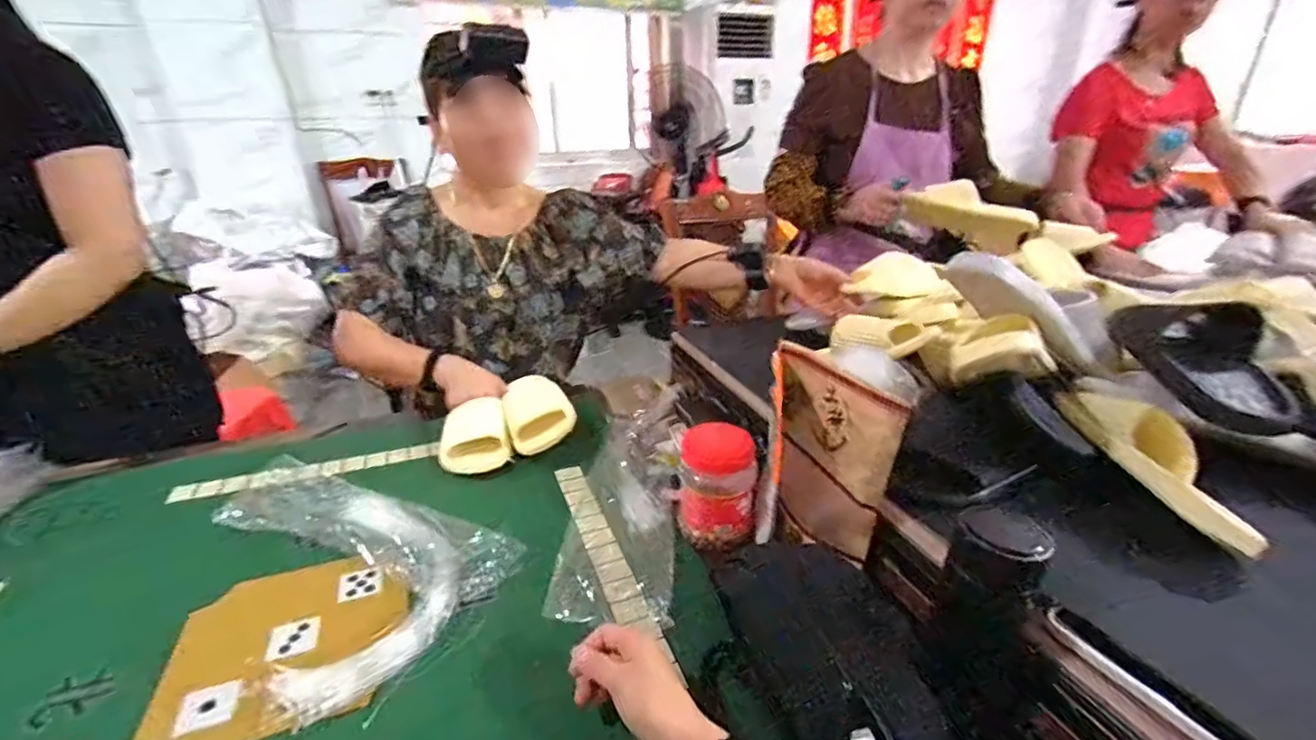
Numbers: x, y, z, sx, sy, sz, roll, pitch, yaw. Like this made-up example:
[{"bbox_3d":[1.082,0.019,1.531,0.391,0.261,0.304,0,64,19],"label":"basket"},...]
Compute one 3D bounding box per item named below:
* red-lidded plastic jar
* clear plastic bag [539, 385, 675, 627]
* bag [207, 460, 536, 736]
[{"bbox_3d":[0.074,0.143,0.694,0.093,0.131,0.086,-1,24,0],"label":"red-lidded plastic jar"},{"bbox_3d":[-0.043,0.160,0.771,0.134,0.062,0.436,0,24,3],"label":"clear plastic bag"},{"bbox_3d":[-0.417,0.213,0.667,0.450,0.041,0.257,12,27,26],"label":"bag"}]

